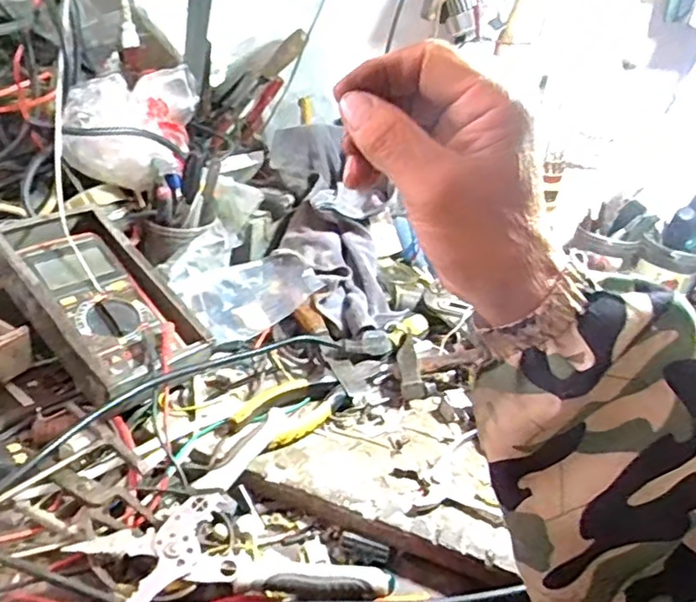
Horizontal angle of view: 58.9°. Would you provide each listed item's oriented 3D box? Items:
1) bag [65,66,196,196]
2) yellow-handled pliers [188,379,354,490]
[{"bbox_3d":[-0.241,-0.187,0.694,0.125,0.111,0.100,2,33,-8],"label":"bag"},{"bbox_3d":[-0.067,0.103,0.506,0.055,0.030,0.161,27,37,28],"label":"yellow-handled pliers"}]

